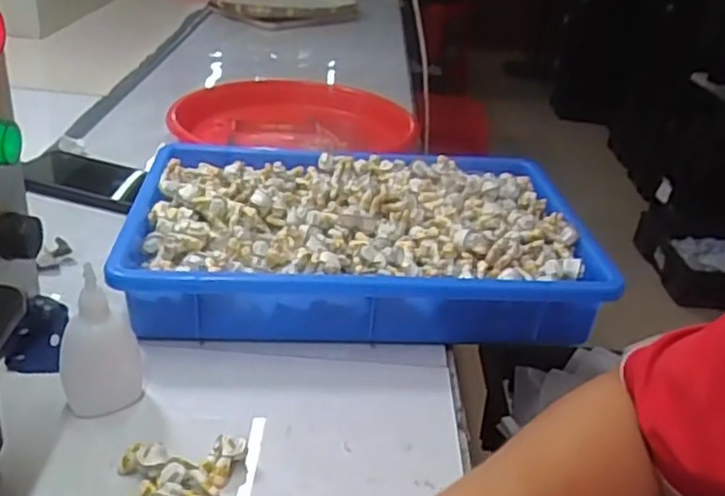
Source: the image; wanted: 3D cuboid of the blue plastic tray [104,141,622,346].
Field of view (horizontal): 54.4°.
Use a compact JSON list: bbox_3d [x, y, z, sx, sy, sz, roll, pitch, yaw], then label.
[{"bbox_3d":[-0.004,-0.012,0.593,0.367,0.069,0.241,2,29,-7],"label":"blue plastic tray"}]

